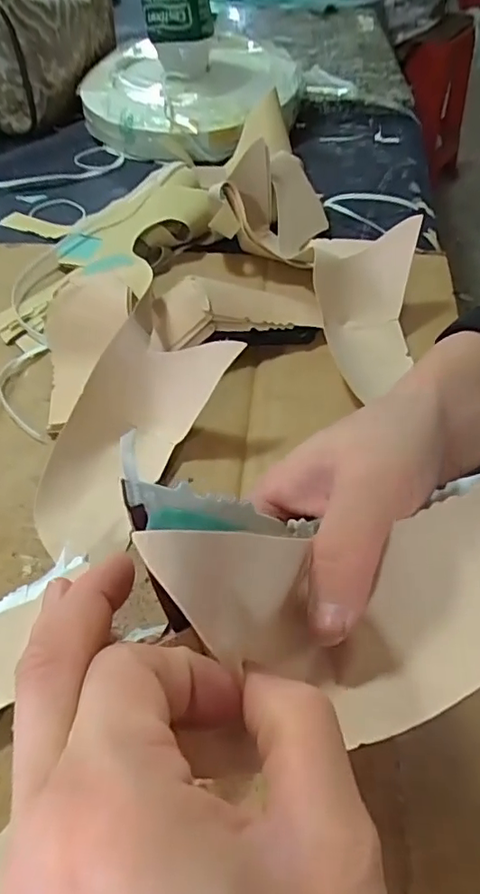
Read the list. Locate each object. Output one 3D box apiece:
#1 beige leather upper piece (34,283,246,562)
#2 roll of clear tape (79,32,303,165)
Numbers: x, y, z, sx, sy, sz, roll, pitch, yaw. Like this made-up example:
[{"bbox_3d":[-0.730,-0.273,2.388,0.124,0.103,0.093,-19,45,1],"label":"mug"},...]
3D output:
[{"bbox_3d":[-0.064,-0.010,0.319,0.076,0.032,0.150,22,75,18],"label":"beige leather upper piece"},{"bbox_3d":[-0.053,-0.386,0.609,0.238,0.059,0.236,0,51,0],"label":"roll of clear tape"}]

